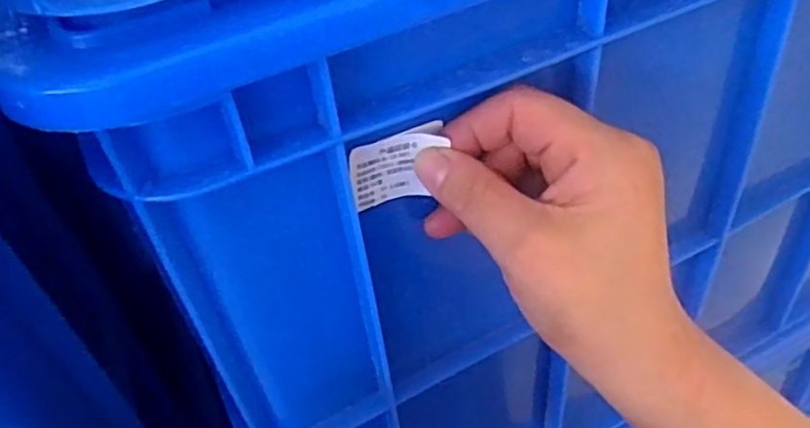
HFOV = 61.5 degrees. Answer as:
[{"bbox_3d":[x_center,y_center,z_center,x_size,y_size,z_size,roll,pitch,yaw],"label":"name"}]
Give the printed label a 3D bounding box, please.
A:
[{"bbox_3d":[-0.003,-0.018,0.262,0.038,0.029,0.008,-17,43,-10],"label":"printed label"}]

